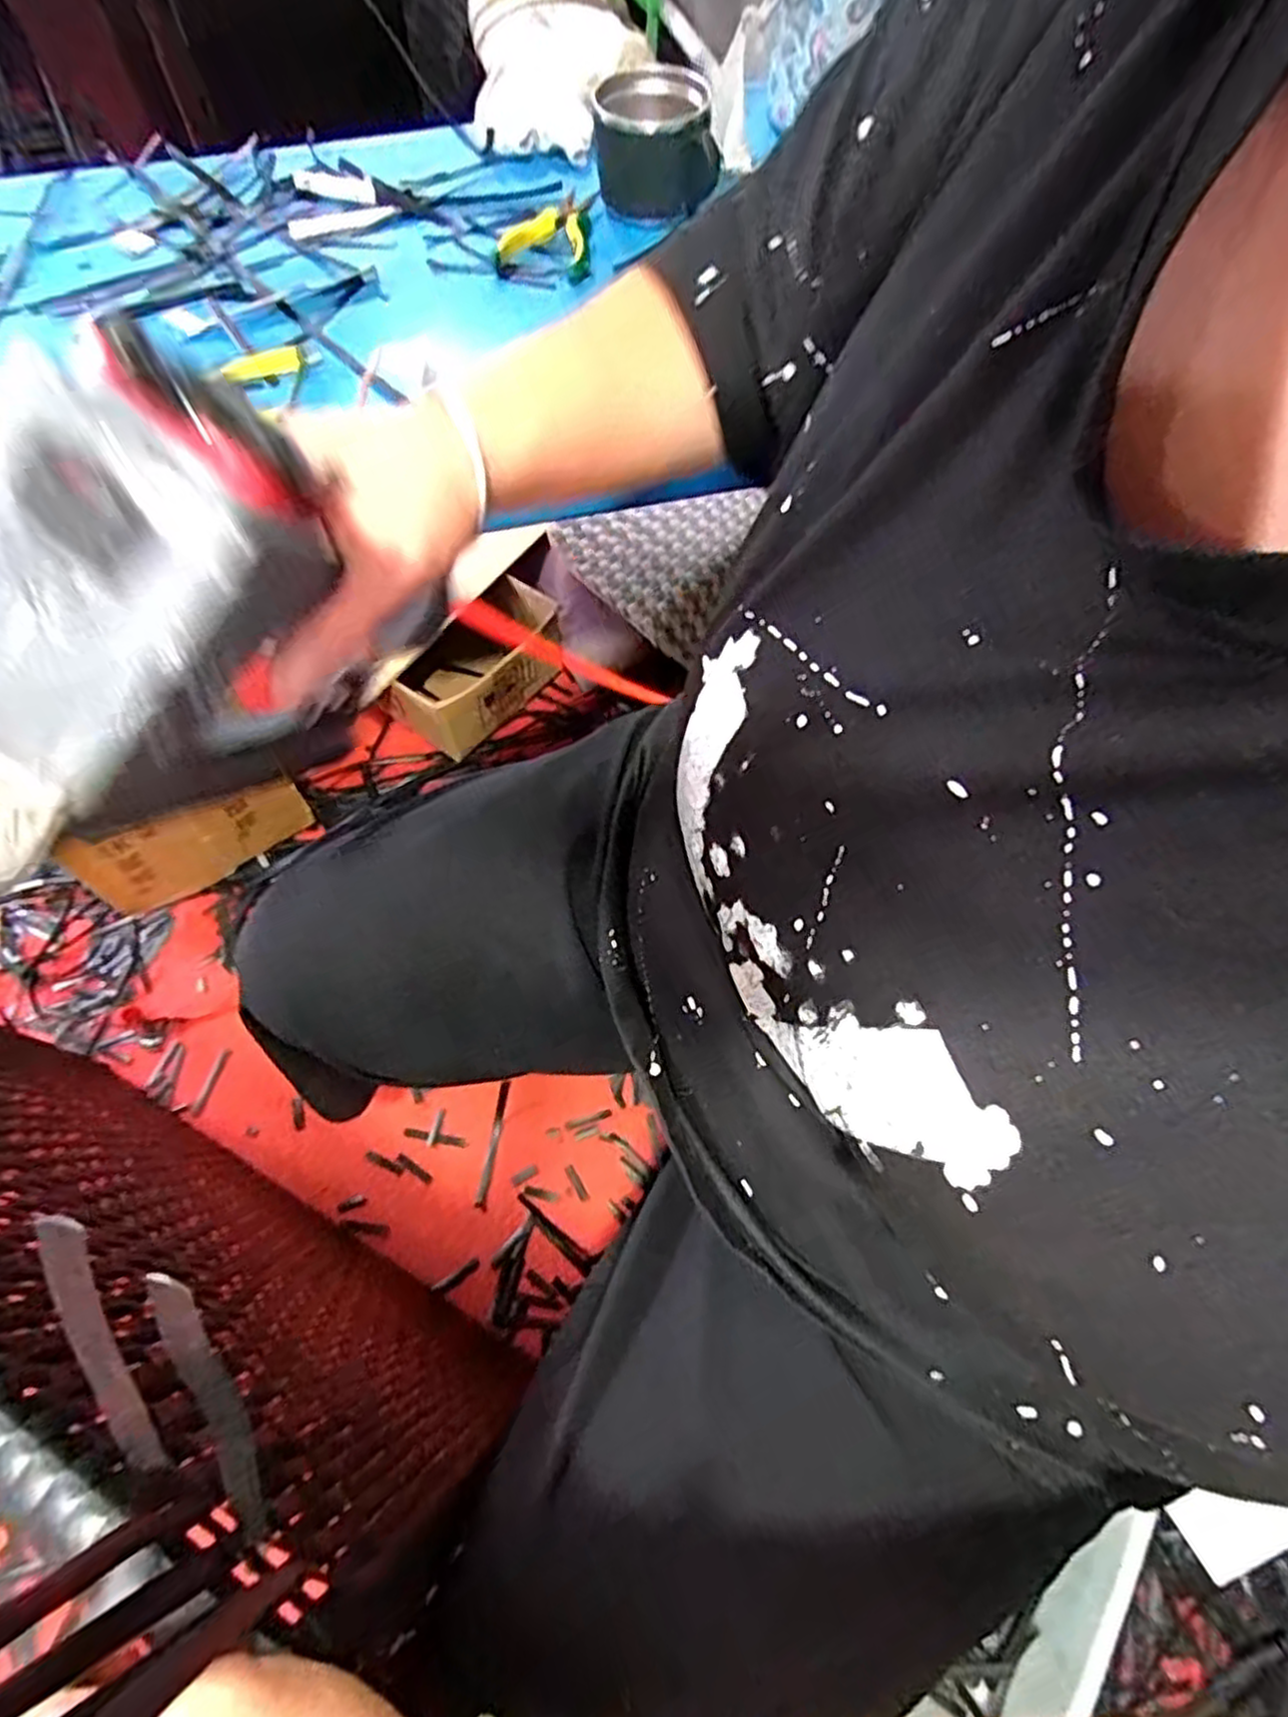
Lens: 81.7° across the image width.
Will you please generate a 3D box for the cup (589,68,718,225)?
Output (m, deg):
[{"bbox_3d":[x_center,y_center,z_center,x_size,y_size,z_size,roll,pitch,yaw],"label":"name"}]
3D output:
[{"bbox_3d":[0.010,-0.665,0.696,0.110,0.081,0.096,1,63,0],"label":"cup"}]

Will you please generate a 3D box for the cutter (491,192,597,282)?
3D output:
[{"bbox_3d":[-0.093,-0.584,0.697,0.089,0.021,0.120,3,63,1],"label":"cutter"}]

